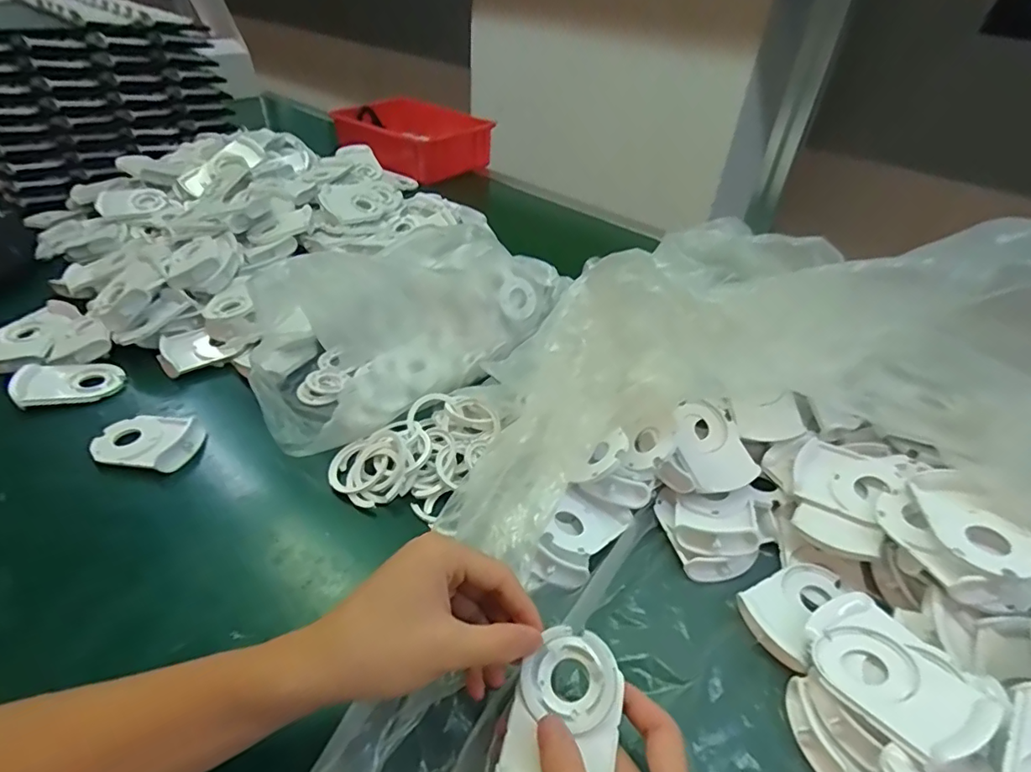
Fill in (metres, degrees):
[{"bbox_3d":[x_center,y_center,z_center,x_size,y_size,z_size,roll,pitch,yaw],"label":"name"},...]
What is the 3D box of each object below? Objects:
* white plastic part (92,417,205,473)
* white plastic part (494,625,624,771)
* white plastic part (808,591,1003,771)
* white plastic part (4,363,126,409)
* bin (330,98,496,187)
[{"bbox_3d":[-0.319,0.048,0.471,0.082,0.015,0.059,6,39,2],"label":"white plastic part"},{"bbox_3d":[0.024,0.172,0.284,0.058,0.016,0.081,2,55,20],"label":"white plastic part"},{"bbox_3d":[0.216,0.163,0.309,0.068,0.013,0.095,-19,22,-17],"label":"white plastic part"},{"bbox_3d":[-0.430,-0.003,0.521,0.088,0.020,0.050,-8,40,-14],"label":"white plastic part"},{"bbox_3d":[-0.217,-0.522,1.144,0.232,0.099,0.281,-23,46,-29],"label":"bin"}]

